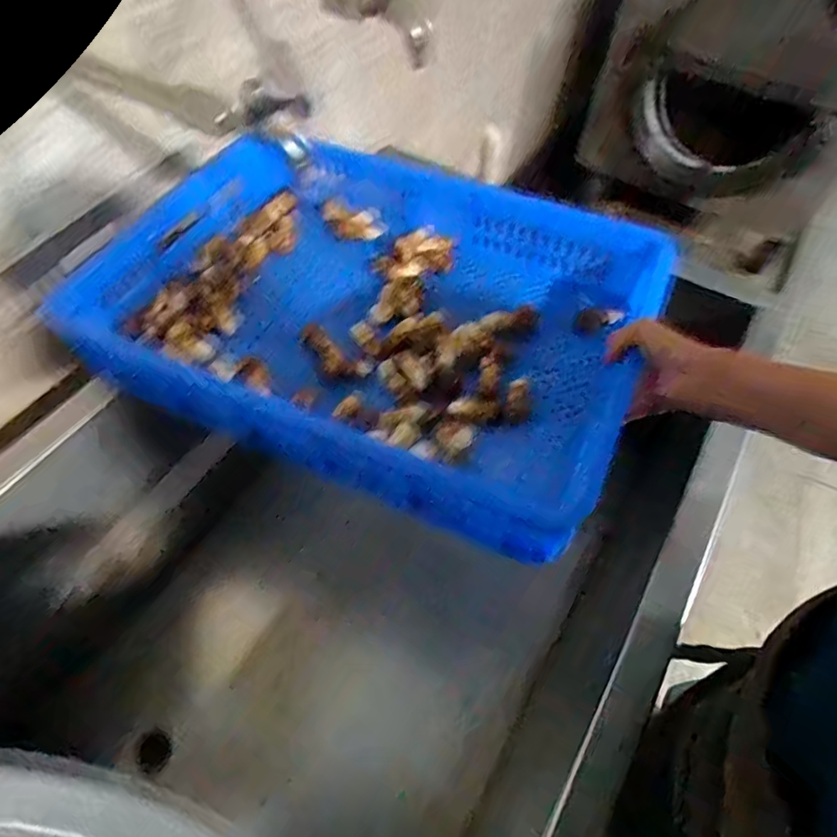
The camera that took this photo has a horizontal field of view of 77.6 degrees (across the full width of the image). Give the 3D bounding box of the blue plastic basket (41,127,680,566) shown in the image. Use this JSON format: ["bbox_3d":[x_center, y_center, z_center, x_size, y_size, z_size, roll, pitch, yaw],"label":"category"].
[{"bbox_3d":[-0.052,-0.125,0.644,0.577,0.136,0.399,23,69,9],"label":"blue plastic basket"}]

